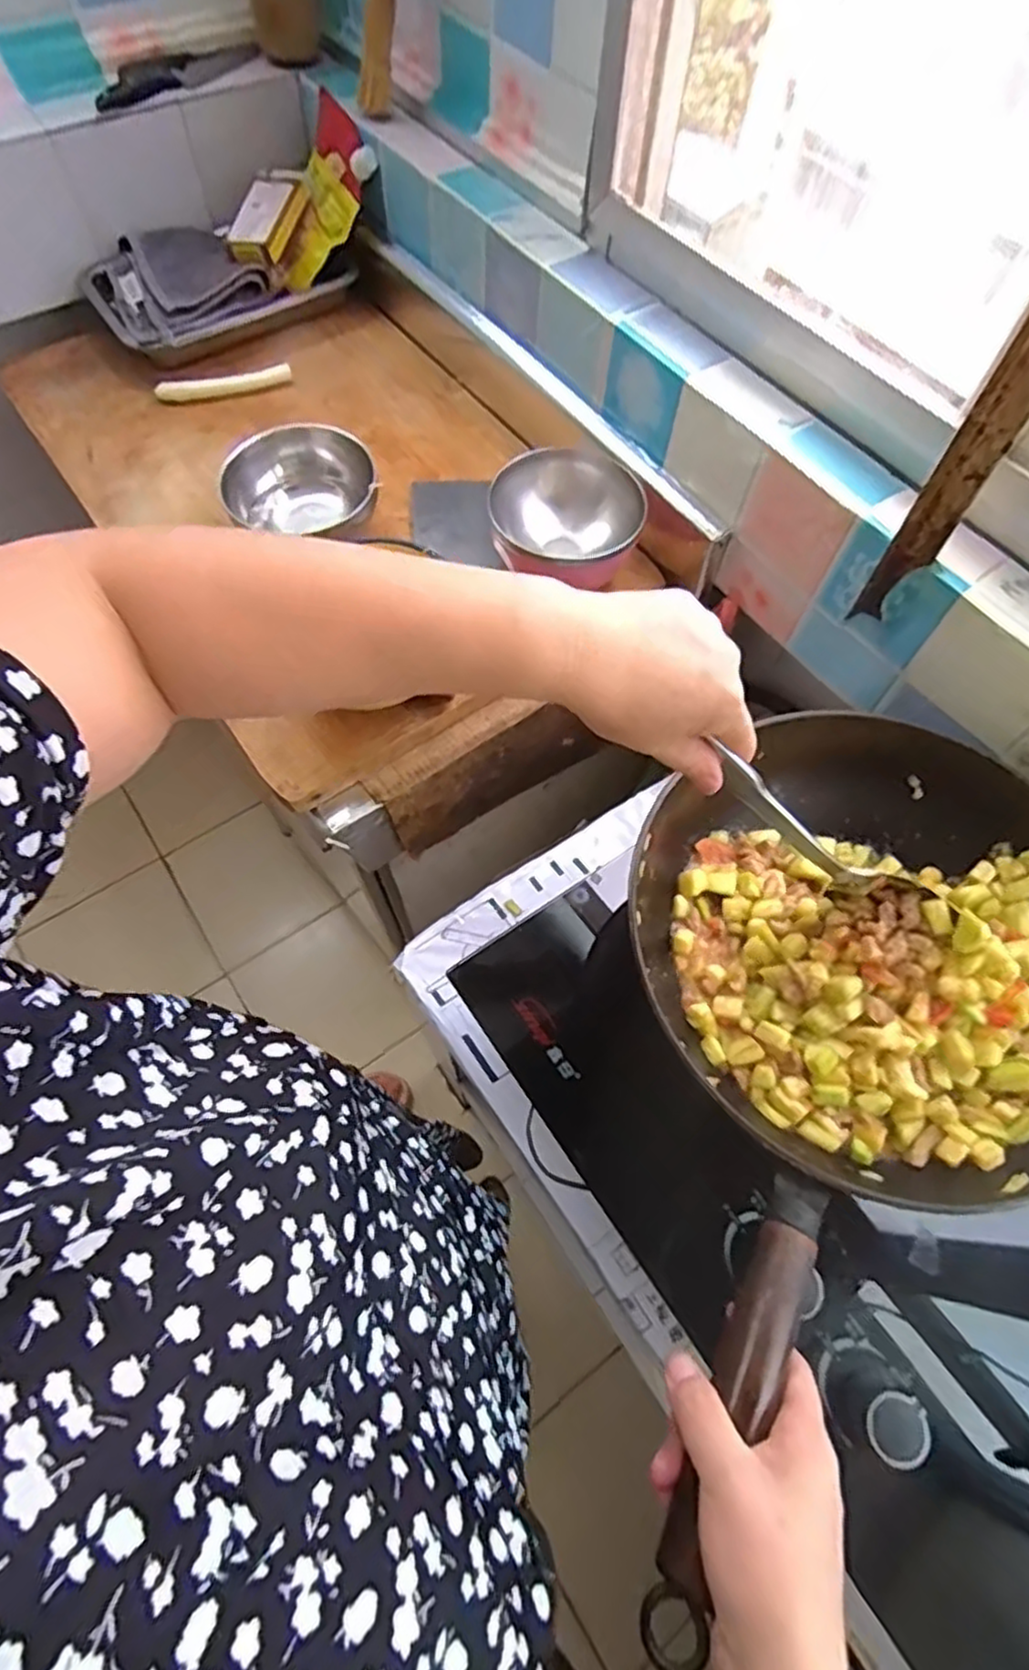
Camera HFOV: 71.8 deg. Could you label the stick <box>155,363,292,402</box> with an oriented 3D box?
[{"bbox_3d":[-0.332,-0.519,0.817,0.148,0.015,0.024,-16,66,-9],"label":"stick"}]

